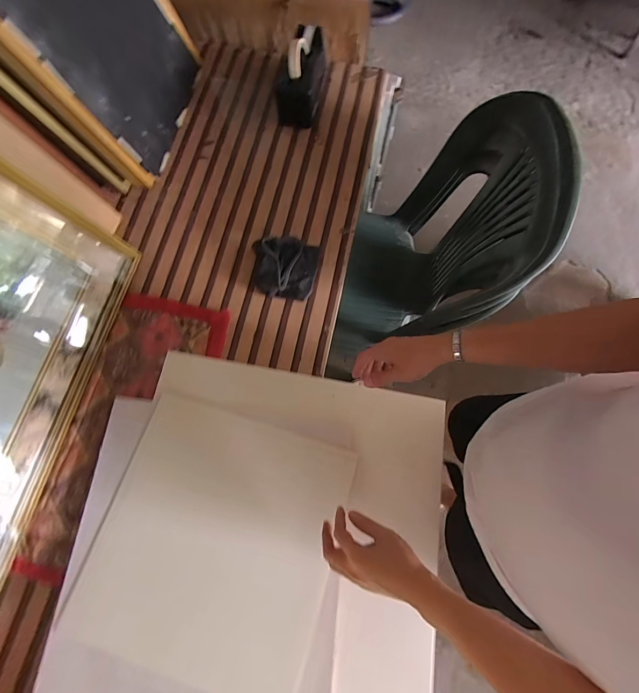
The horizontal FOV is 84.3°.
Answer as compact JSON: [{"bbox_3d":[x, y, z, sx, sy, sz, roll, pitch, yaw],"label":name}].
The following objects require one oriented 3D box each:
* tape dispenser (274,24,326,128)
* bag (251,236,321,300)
[{"bbox_3d":[-0.036,-0.594,0.775,0.085,0.112,0.206,8,73,3],"label":"tape dispenser"},{"bbox_3d":[-0.071,-0.158,0.704,0.130,0.038,0.122,7,73,3],"label":"bag"}]

